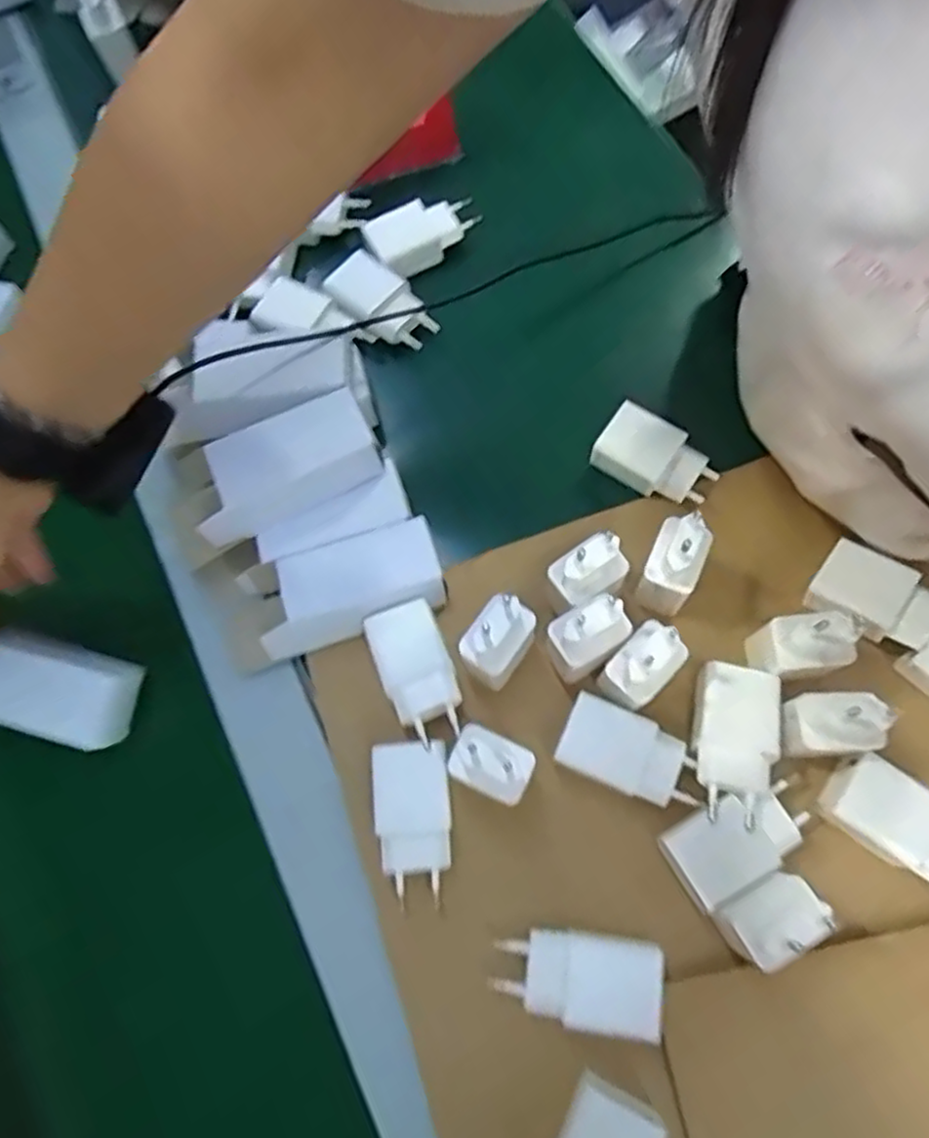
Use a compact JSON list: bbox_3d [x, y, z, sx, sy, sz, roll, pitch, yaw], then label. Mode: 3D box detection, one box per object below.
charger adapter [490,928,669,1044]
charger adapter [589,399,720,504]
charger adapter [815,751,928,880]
[{"bbox_3d":[0.054,0.195,0.341,0.075,0.021,0.039,6,72,7],"label":"charger adapter"},{"bbox_3d":[0.117,-0.069,0.437,0.071,0.023,0.039,26,75,12],"label":"charger adapter"},{"bbox_3d":[0.224,0.131,0.363,0.074,0.025,0.039,32,76,14],"label":"charger adapter"}]

